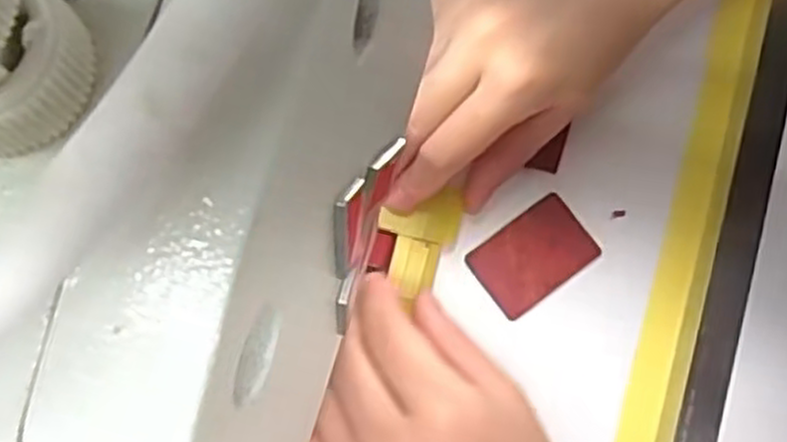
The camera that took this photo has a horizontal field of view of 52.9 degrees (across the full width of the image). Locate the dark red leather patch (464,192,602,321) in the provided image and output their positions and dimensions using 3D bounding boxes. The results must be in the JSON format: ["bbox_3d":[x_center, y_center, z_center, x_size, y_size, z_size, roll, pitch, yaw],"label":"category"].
[{"bbox_3d":[0.062,0.015,0.349,0.052,0.004,0.035,-35,81,-7],"label":"dark red leather patch"}]

